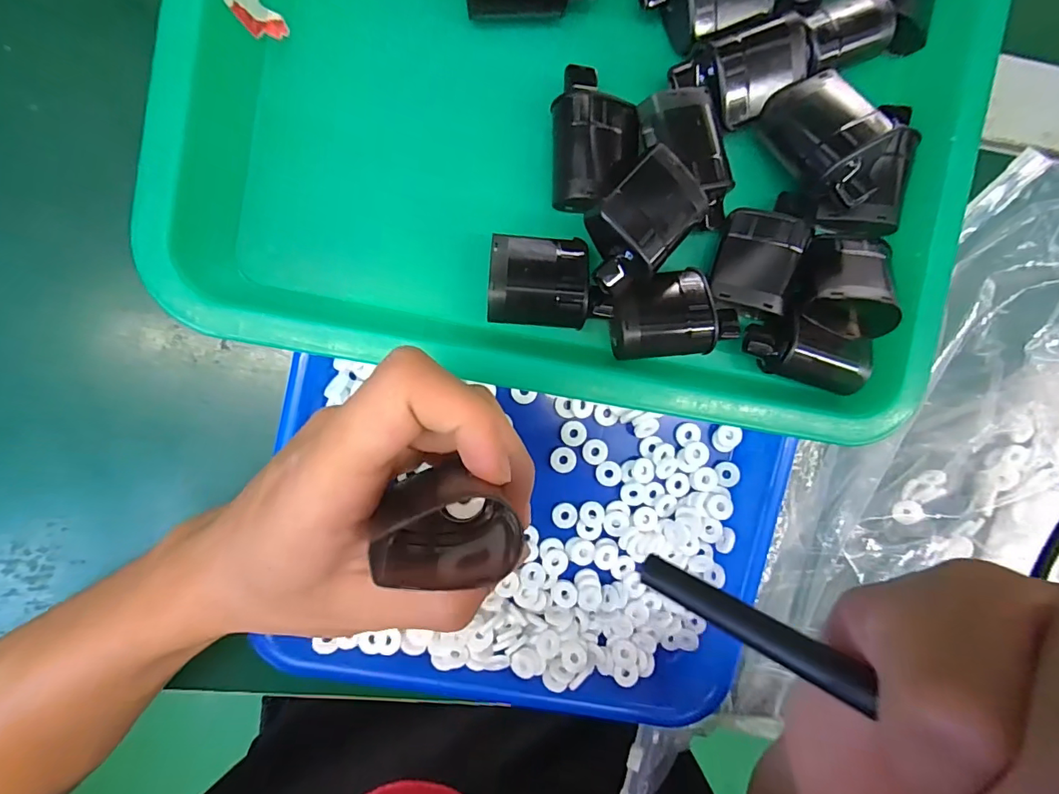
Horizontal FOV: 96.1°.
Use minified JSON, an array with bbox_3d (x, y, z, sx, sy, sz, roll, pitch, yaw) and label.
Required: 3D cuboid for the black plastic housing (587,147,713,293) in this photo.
[{"bbox_3d":[0.045,-0.070,0.199,0.055,0.031,0.034,-45,98,-1],"label":"black plastic housing"}]

